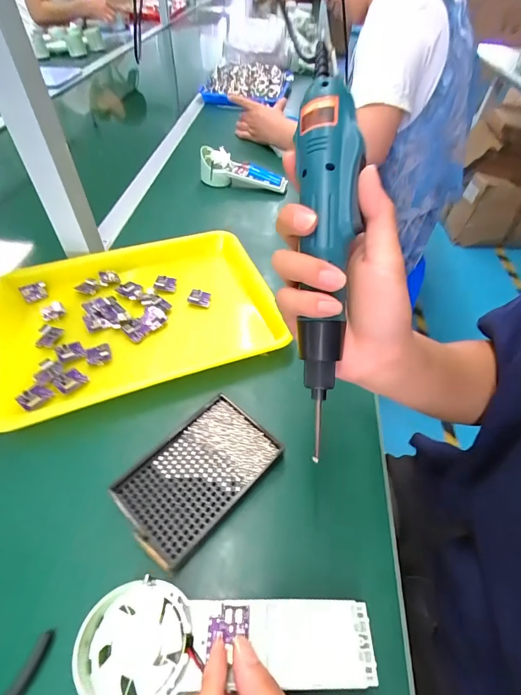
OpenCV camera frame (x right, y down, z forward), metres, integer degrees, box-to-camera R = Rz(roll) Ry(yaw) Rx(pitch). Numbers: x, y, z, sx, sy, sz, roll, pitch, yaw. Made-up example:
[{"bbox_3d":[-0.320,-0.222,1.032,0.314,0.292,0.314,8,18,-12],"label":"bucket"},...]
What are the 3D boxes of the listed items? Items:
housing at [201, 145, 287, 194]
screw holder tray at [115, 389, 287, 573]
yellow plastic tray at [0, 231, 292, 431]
[{"bbox_3d":[-0.034,-0.348,0.687,0.171,0.072,0.040,10,51,5],"label":"housing"},{"bbox_3d":[-0.057,0.115,0.322,0.091,0.021,0.137,37,59,24],"label":"screw holder tray"},{"bbox_3d":[-0.156,-0.045,0.439,0.342,0.034,0.242,-17,54,-14],"label":"yellow plastic tray"}]

